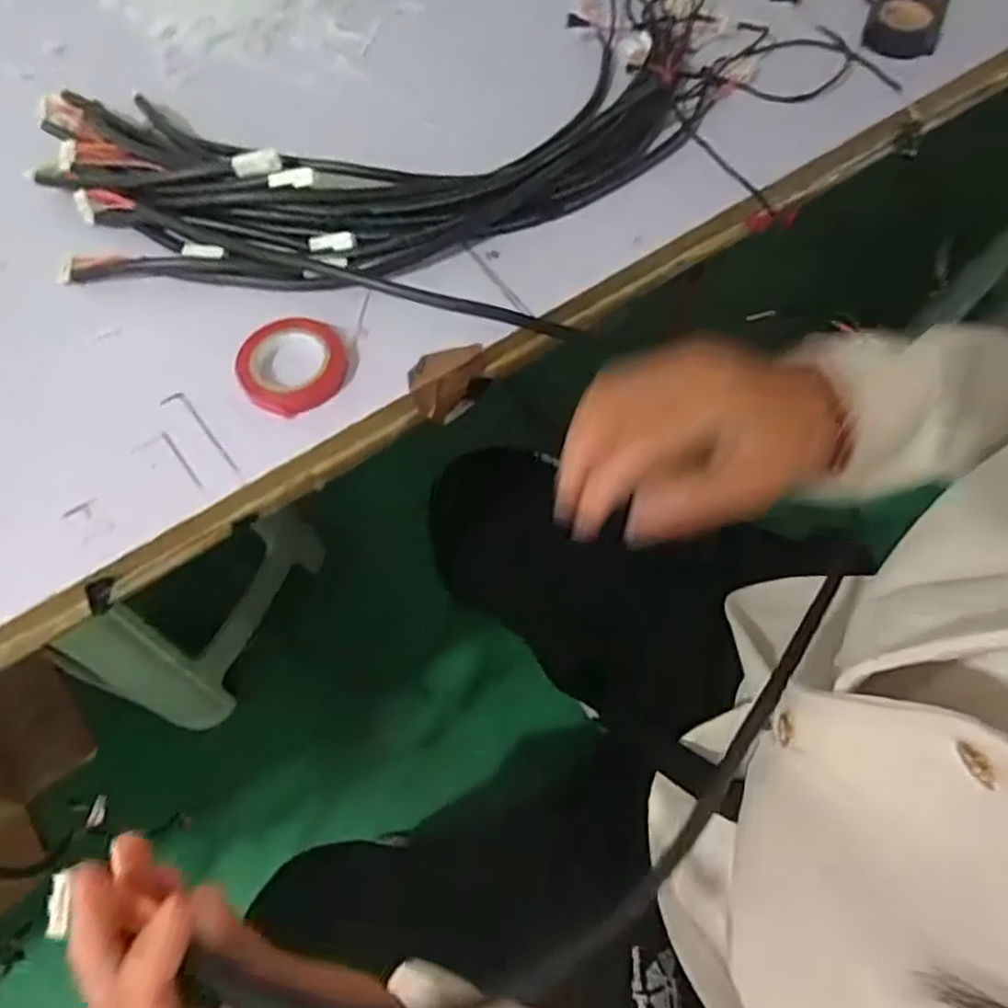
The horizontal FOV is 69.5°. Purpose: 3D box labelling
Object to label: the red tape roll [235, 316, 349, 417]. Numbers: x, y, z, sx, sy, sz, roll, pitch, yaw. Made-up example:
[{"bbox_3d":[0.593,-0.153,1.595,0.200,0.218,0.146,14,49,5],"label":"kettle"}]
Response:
[{"bbox_3d":[-0.120,-0.082,0.410,0.060,0.015,0.059,0,64,-1],"label":"red tape roll"}]

